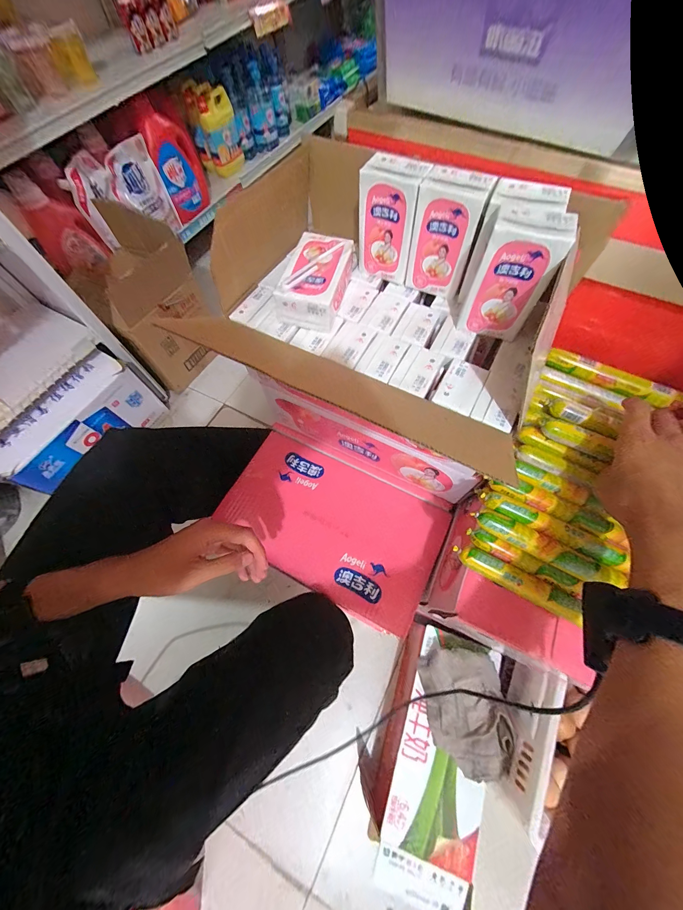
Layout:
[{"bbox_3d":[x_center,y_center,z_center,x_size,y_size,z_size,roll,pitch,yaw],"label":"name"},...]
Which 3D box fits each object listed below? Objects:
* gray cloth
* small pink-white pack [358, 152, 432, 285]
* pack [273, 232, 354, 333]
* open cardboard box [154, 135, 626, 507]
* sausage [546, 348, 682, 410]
[{"bbox_3d":[0.228,0.455,0.544,0.135,0.064,0.180,-7,66,-3],"label":"gray cloth"},{"bbox_3d":[0.054,-0.268,0.354,0.066,0.106,0.036,22,68,10],"label":"small pink-white pack"},{"bbox_3d":[-0.031,-0.203,0.361,0.066,0.046,0.108,15,67,7],"label":"pack"},{"bbox_3d":[0.051,-0.150,0.417,0.355,0.330,0.215,29,69,12],"label":"open cardboard box"},{"bbox_3d":[0.347,-0.094,0.383,0.165,0.020,0.019,26,69,11],"label":"sausage"}]

